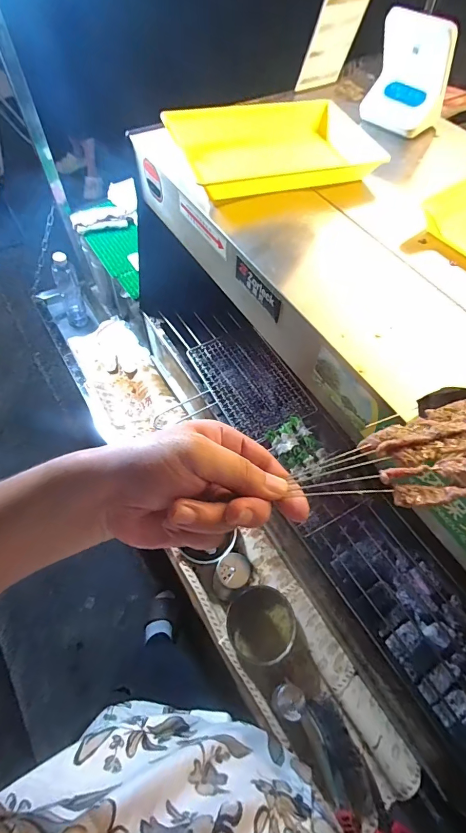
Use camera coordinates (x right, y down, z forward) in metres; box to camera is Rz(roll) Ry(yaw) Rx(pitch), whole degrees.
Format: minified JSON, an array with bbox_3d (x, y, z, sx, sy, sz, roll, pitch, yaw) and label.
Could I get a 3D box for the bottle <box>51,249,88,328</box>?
[{"bbox_3d":[-0.471,-0.360,1.083,0.065,0.229,0.054,-24,64,-17],"label":"bottle"}]

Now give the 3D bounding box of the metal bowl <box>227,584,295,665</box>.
[{"bbox_3d":[0.054,0.416,0.759,0.129,0.077,0.130,2,60,-3],"label":"metal bowl"}]

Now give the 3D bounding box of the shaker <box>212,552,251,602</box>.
[{"bbox_3d":[-0.006,0.315,0.735,0.055,0.123,0.067,29,62,13],"label":"shaker"}]

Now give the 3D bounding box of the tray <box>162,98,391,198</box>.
[{"bbox_3d":[0.066,-0.424,0.592,0.305,0.042,0.200,-13,61,-11],"label":"tray"}]

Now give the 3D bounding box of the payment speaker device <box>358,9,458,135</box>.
[{"bbox_3d":[0.290,-0.556,0.620,0.128,0.139,0.064,30,62,13],"label":"payment speaker device"}]

